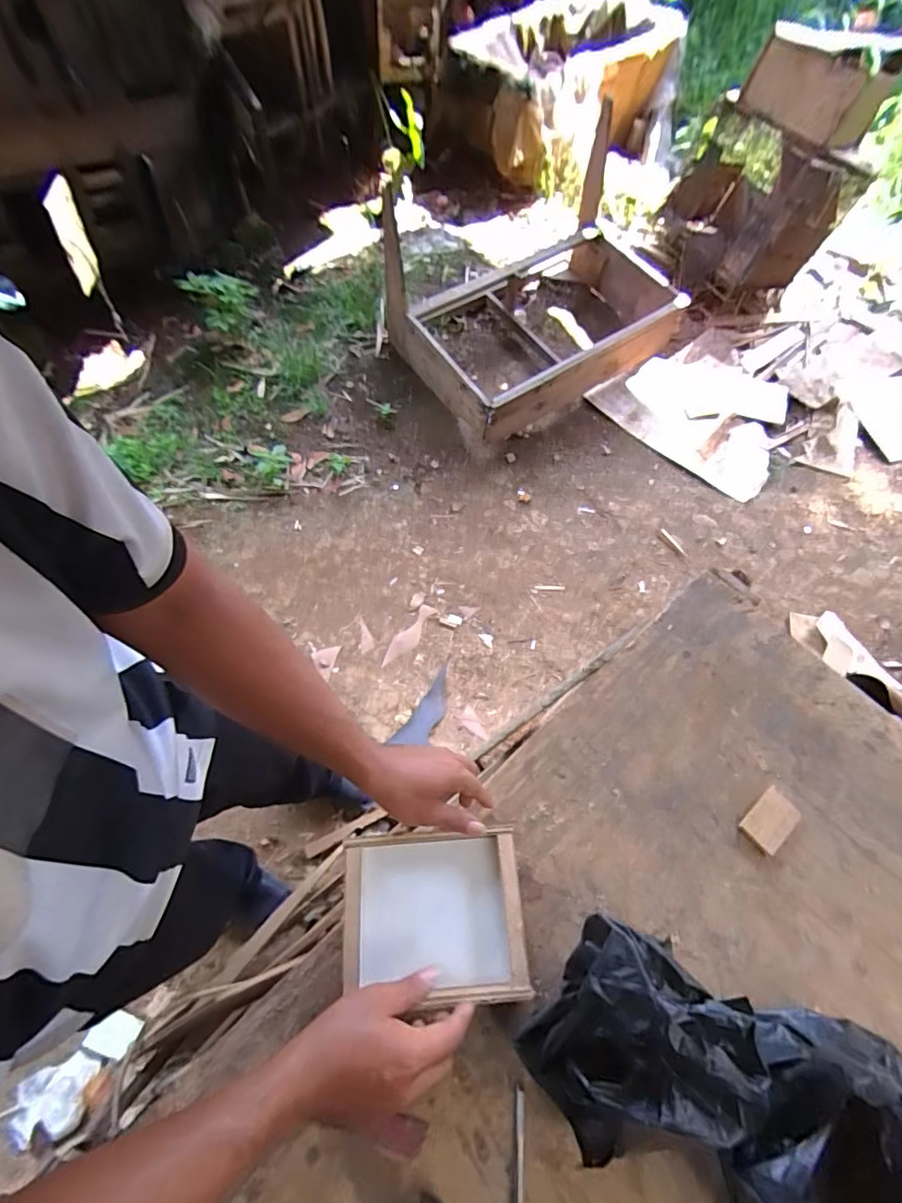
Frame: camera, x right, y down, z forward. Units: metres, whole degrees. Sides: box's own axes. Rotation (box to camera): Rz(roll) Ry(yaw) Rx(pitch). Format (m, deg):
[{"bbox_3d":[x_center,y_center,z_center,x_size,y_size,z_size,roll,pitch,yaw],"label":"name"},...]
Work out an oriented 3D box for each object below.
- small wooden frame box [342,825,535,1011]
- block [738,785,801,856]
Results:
[{"bbox_3d":[-0.018,0.324,0.532,0.182,0.024,0.151,-2,63,-2],"label":"small wooden frame box"},{"bbox_3d":[0.380,0.259,0.604,0.070,0.011,0.043,-38,70,-19],"label":"block"}]

